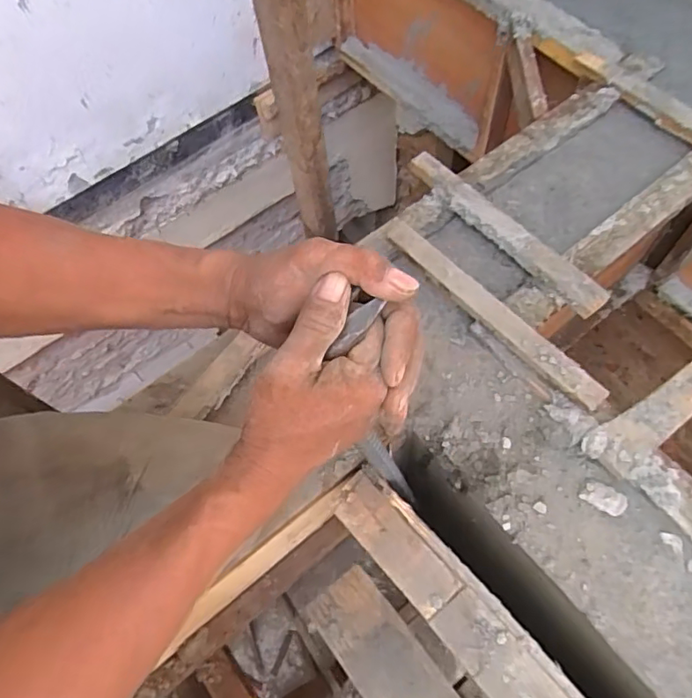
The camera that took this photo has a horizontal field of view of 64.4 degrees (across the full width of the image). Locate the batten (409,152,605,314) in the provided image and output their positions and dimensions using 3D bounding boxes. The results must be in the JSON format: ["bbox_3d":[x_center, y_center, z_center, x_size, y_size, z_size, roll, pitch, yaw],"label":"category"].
[{"bbox_3d":[0.221,-0.169,0.786,0.050,0.034,0.345,-38,67,-15],"label":"batten"}]

